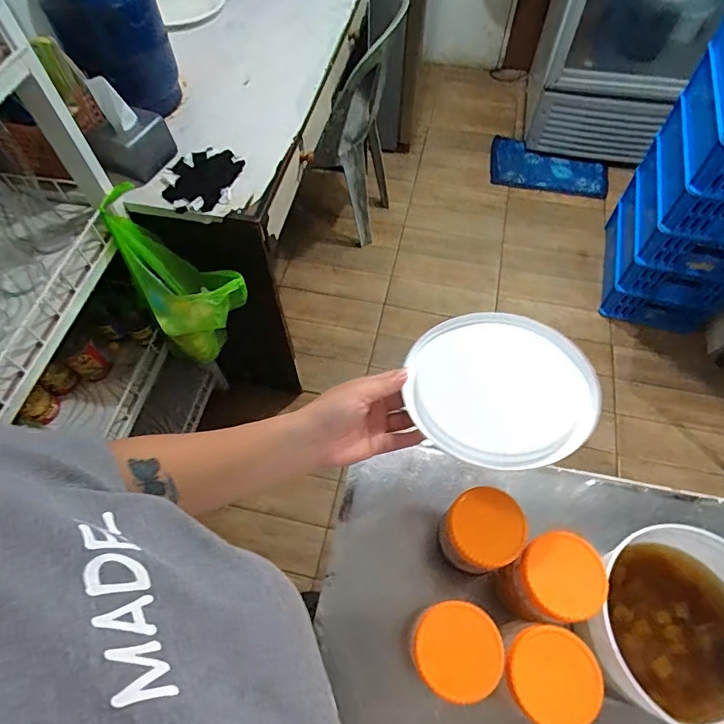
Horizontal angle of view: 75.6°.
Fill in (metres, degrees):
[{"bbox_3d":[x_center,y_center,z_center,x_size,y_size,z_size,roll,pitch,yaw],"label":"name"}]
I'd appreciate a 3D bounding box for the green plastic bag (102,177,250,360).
[{"bbox_3d":[-0.353,-0.159,0.921,0.174,0.313,0.225,-36,66,-17],"label":"green plastic bag"}]

